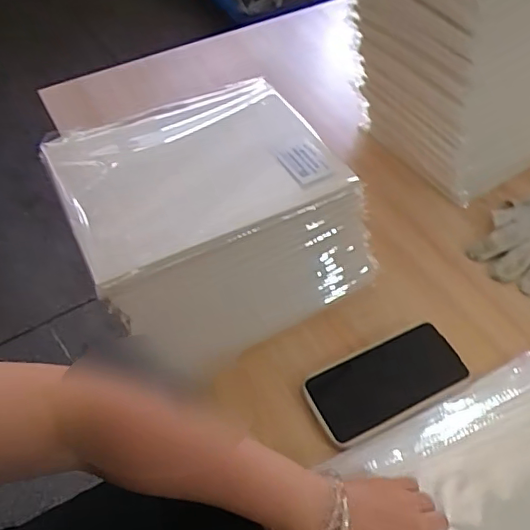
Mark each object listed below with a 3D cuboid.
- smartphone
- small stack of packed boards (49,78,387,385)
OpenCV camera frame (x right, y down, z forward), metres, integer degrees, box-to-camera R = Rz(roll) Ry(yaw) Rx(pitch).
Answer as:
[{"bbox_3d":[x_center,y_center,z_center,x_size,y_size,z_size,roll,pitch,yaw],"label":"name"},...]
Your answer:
[{"bbox_3d":[0.125,0.119,0.578,0.161,0.016,0.082,-21,55,-16],"label":"smartphone"},{"bbox_3d":[-0.053,-0.041,0.602,0.270,0.174,0.214,-26,57,-19],"label":"small stack of packed boards"}]

